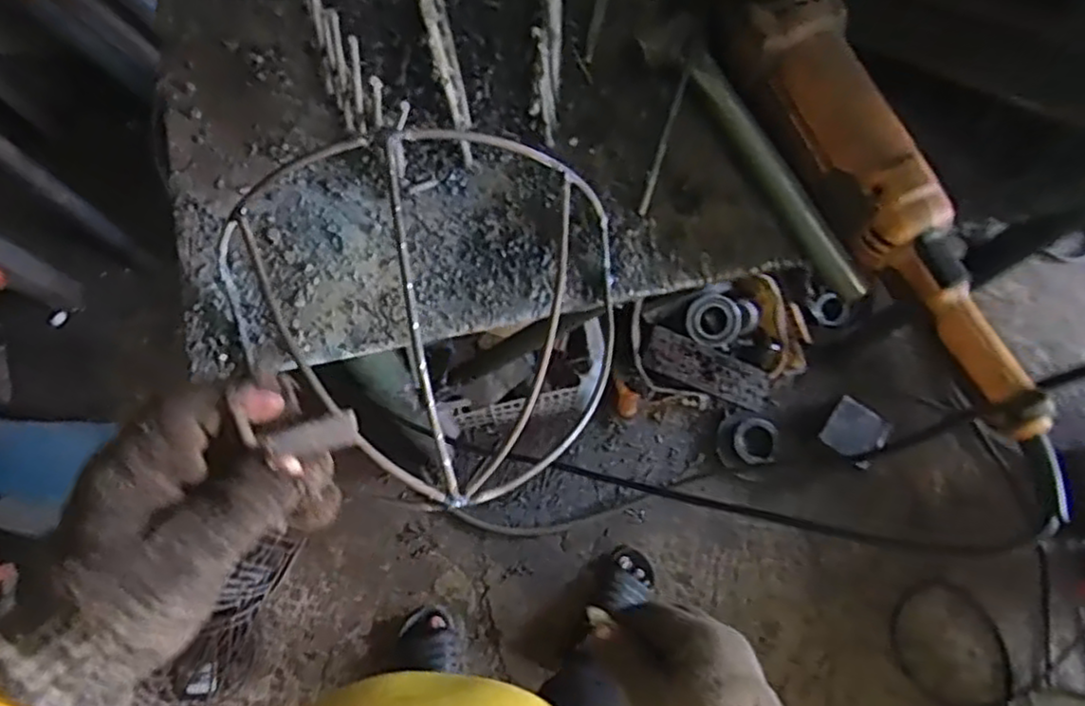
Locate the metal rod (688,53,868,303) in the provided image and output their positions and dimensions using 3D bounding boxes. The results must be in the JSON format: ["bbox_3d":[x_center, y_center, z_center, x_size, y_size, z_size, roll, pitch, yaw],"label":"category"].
[{"bbox_3d":[0.159,-0.122,0.477,0.020,0.019,0.197,-29,77,-8],"label":"metal rod"}]

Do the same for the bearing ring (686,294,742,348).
[{"bbox_3d":[0.292,-0.054,1.184,0.093,0.026,0.084,6,75,1],"label":"bearing ring"}]

